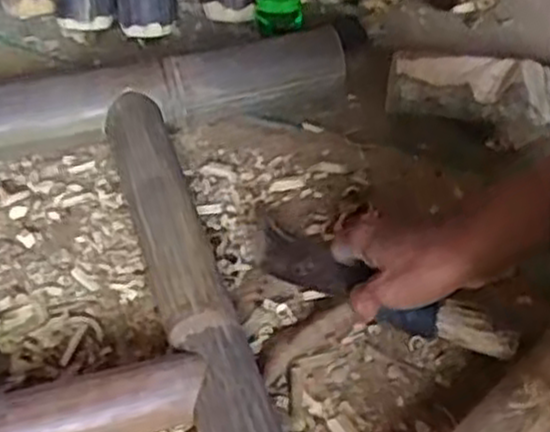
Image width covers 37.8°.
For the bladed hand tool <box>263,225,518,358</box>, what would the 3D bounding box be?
[{"bbox_3d":[0.083,0.057,0.637,0.219,0.030,0.059,21,50,26],"label":"bladed hand tool"}]

